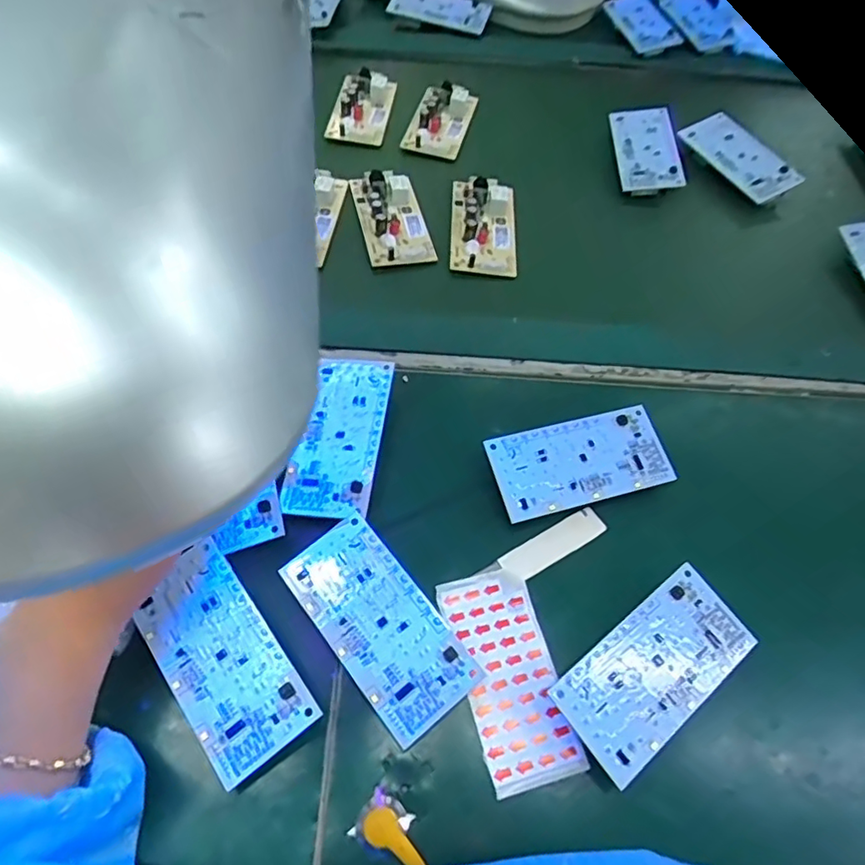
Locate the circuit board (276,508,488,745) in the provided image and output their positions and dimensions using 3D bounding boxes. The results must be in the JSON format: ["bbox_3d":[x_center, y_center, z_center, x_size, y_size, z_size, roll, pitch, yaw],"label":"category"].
[{"bbox_3d":[-0.029,0.102,0.320,0.055,0.004,0.113,-38,71,-11],"label":"circuit board"}]

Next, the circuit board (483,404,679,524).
[{"bbox_3d":[0.094,0.018,0.376,0.112,0.004,0.056,-13,69,-12],"label":"circuit board"}]

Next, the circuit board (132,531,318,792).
[{"bbox_3d":[-0.111,0.117,0.310,0.054,0.018,0.113,-32,65,-22],"label":"circuit board"}]

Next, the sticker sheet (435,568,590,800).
[{"bbox_3d":[0.042,0.132,0.327,0.051,0.004,0.109,-13,63,-11],"label":"sticker sheet"}]

